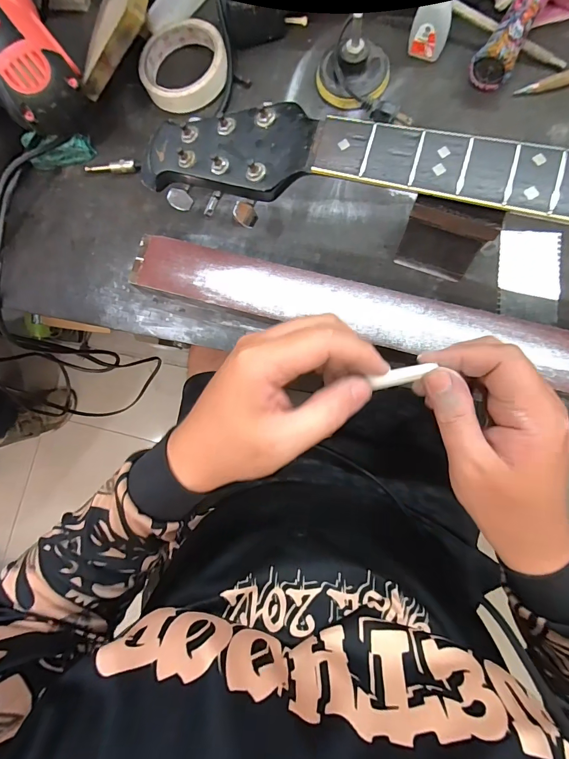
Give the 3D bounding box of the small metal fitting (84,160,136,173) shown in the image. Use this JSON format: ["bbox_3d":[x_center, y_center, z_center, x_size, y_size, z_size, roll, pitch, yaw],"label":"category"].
[{"bbox_3d":[-0.186,-0.225,0.393,0.055,0.011,0.010,-3,84,6],"label":"small metal fitting"}]

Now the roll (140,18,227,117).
[{"bbox_3d":[-0.107,-0.335,0.393,0.092,0.018,0.097,-1,84,6],"label":"roll"}]

